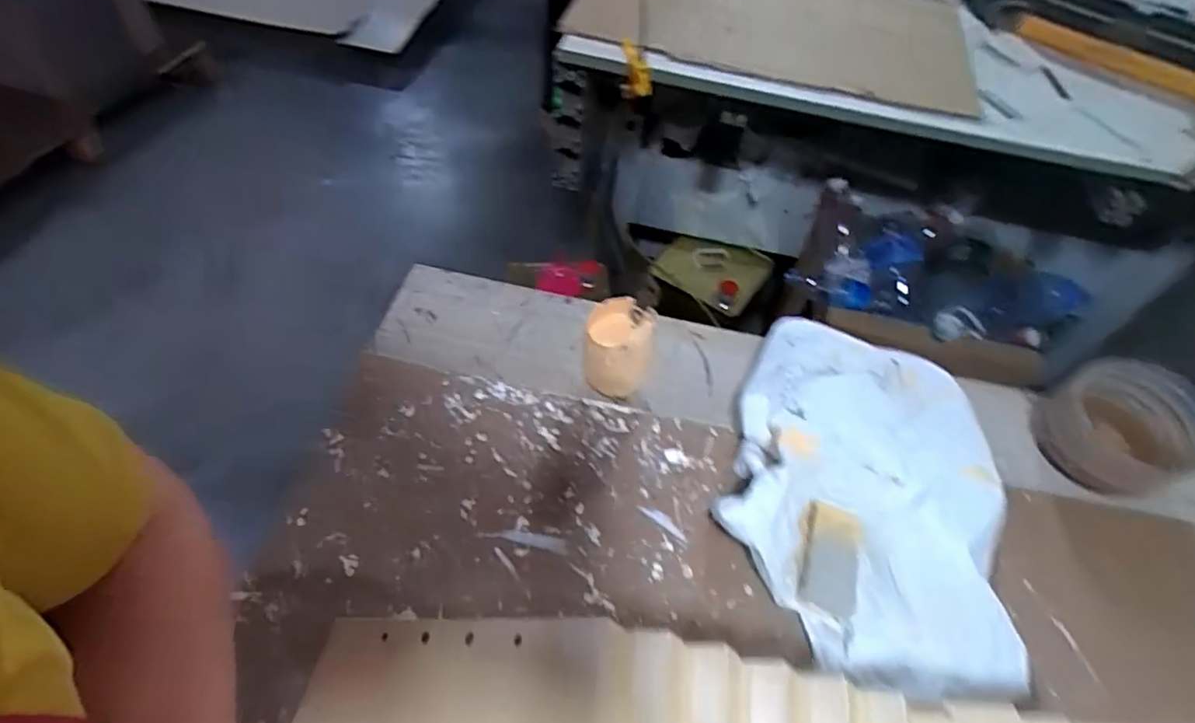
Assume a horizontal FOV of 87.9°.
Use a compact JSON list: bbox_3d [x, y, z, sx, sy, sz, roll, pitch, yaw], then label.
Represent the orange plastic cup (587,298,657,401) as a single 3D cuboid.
[{"bbox_3d":[0.016,-0.007,0.496,0.052,0.068,0.058,12,53,4],"label":"orange plastic cup"}]

